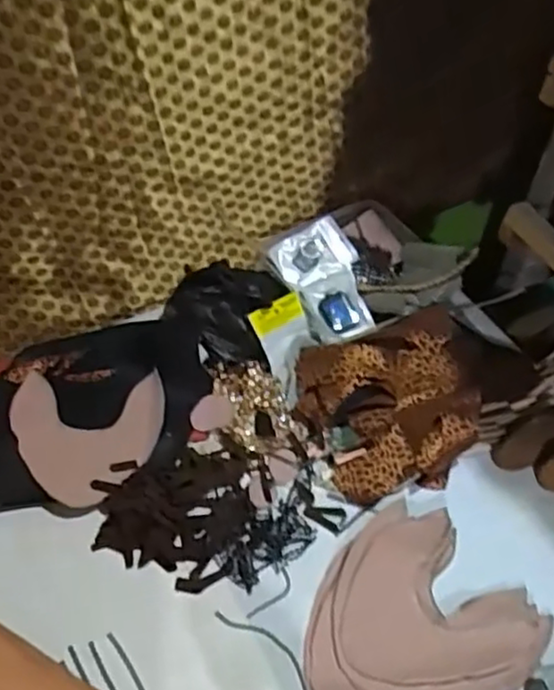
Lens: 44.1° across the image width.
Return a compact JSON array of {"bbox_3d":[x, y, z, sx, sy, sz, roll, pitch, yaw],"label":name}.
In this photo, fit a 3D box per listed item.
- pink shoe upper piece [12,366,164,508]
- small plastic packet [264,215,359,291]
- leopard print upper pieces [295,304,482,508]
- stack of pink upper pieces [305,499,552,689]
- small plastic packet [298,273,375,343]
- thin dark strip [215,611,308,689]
[{"bbox_3d":[-0.213,0.095,0.756,0.160,0.026,0.157,0,50,0],"label":"pink shoe upper piece"},{"bbox_3d":[0.046,-0.116,0.882,0.105,0.014,0.074,-27,78,-12],"label":"small plastic packet"},{"bbox_3d":[0.133,0.065,0.767,0.201,0.081,0.181,-13,52,-11],"label":"leopard print upper pieces"},{"bbox_3d":[0.141,0.250,0.653,0.213,0.027,0.192,3,50,2],"label":"stack of pink upper pieces"},{"bbox_3d":[0.071,-0.042,0.845,0.077,0.019,0.080,-20,76,-14],"label":"small plastic packet"},{"bbox_3d":[-0.002,0.288,0.632,0.030,0.006,0.131,-37,60,-27],"label":"thin dark strip"}]

